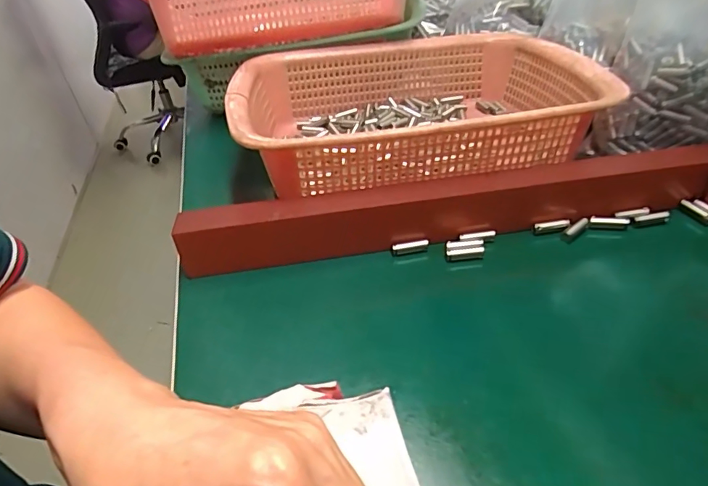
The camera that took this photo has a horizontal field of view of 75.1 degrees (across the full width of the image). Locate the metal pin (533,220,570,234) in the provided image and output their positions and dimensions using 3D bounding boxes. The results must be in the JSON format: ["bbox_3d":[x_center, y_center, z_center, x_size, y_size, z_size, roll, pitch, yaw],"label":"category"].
[{"bbox_3d":[0.139,-0.012,0.323,0.026,0.007,0.005,-6,37,1],"label":"metal pin"}]

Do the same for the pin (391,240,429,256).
[{"bbox_3d":[0.038,0.003,0.318,0.025,0.007,0.004,-9,37,-3],"label":"pin"}]

